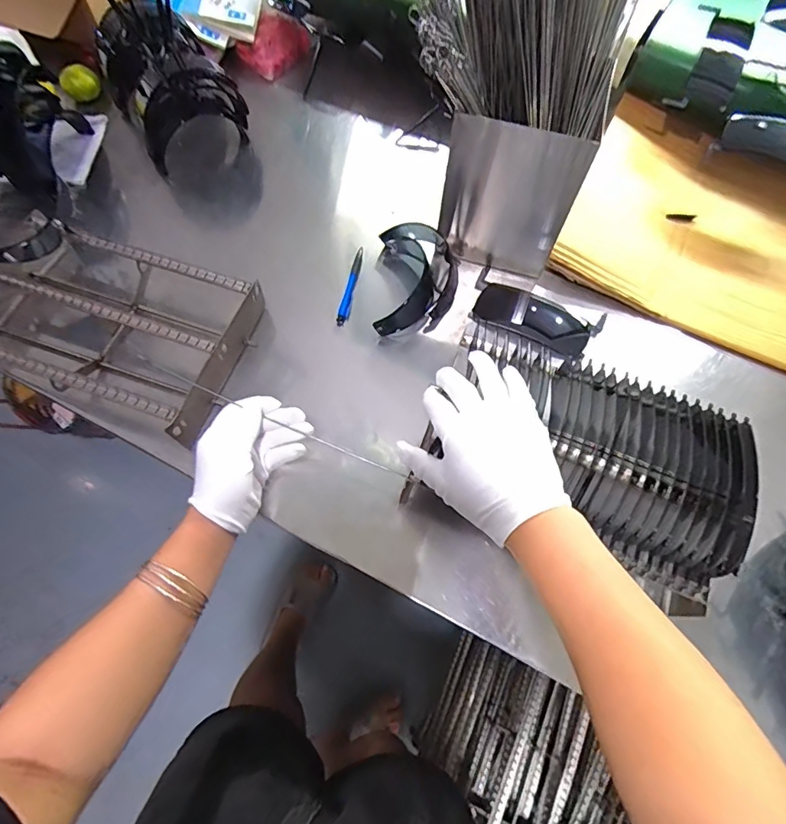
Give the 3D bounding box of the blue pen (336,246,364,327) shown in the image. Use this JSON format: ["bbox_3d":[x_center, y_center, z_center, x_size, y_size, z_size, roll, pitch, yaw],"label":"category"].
[{"bbox_3d":[-0.054,-0.169,0.640,0.014,0.013,0.132,11,65,2],"label":"blue pen"}]

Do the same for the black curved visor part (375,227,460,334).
[{"bbox_3d":[0.034,-0.177,0.624,0.105,0.066,0.170,5,68,0],"label":"black curved visor part"}]

